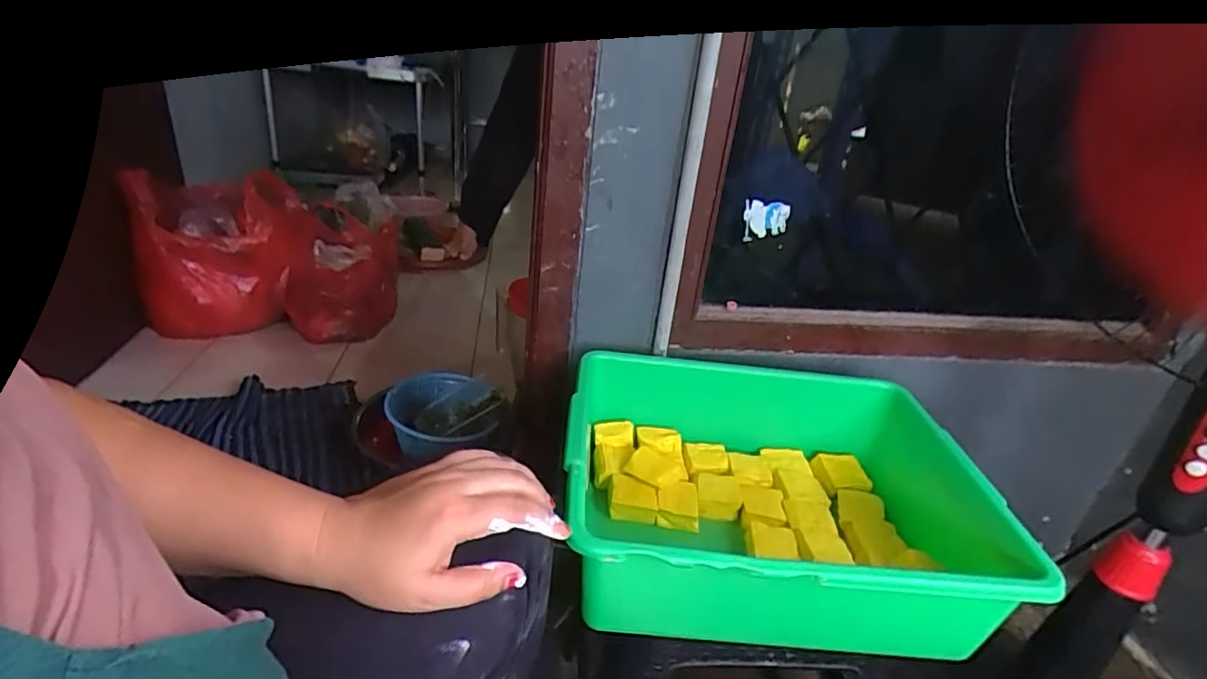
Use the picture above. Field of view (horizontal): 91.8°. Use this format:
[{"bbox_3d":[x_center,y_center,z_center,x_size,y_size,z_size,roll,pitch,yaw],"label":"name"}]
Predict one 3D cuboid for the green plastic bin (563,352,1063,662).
[{"bbox_3d":[0.155,0.149,0.579,0.371,0.119,0.293,5,28,-3],"label":"green plastic bin"}]

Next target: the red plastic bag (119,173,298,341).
[{"bbox_3d":[-0.828,-0.200,1.273,0.287,0.322,0.218,-7,31,-25],"label":"red plastic bag"}]

